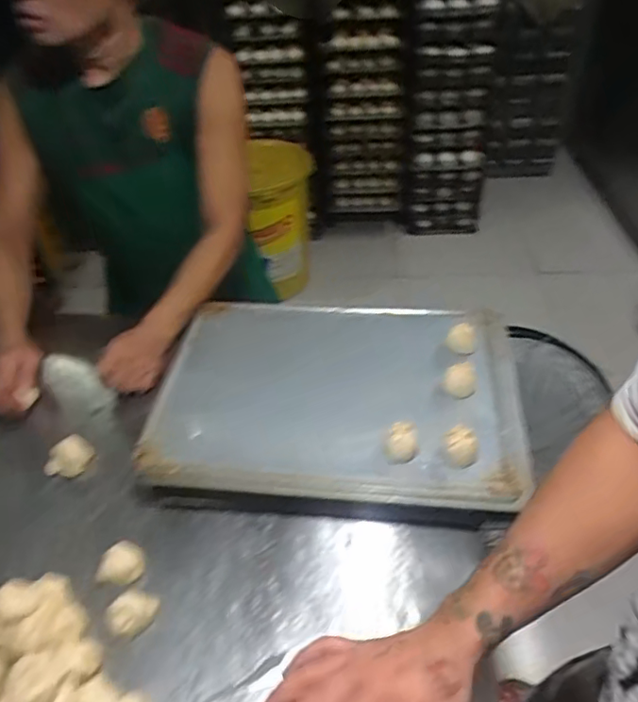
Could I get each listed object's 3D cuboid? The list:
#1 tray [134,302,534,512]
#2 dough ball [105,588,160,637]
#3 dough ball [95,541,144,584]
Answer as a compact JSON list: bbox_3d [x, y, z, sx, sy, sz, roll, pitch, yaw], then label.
[{"bbox_3d":[0.023,0.045,0.755,0.467,0.049,0.330,4,43,6],"label":"tray"},{"bbox_3d":[-0.201,0.279,0.599,0.054,0.029,0.038,-32,49,-25],"label":"dough ball"},{"bbox_3d":[-0.226,0.246,0.642,0.050,0.031,0.042,-15,44,-10],"label":"dough ball"}]

